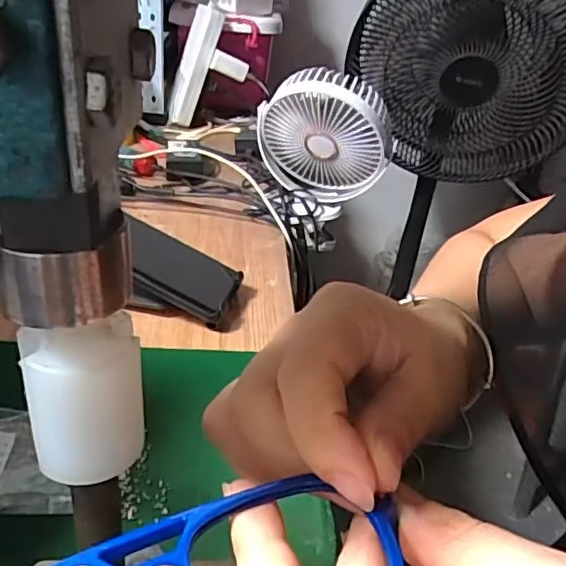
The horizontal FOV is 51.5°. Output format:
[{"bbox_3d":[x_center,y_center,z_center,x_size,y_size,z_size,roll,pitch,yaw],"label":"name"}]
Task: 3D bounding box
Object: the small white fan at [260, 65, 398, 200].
[{"bbox_3d":[0.041,-0.160,0.678,0.157,0.163,0.073,19,34,19],"label":"small white fan"}]

